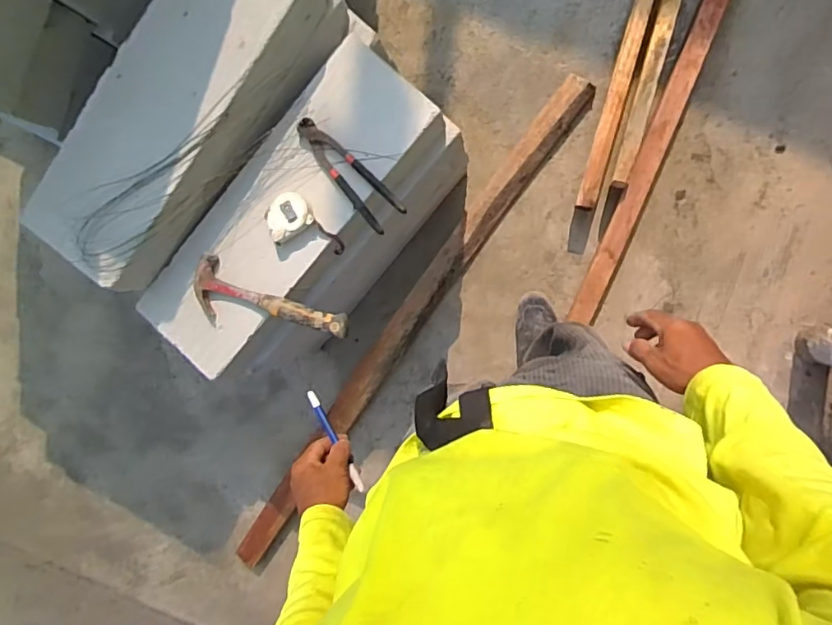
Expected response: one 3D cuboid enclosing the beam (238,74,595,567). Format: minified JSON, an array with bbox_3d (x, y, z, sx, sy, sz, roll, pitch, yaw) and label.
[{"bbox_3d":[-0.040,0.059,1.356,0.081,0.055,1.402,36,98,6],"label":"beam"}]

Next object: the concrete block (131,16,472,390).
[{"bbox_3d":[-0.200,-0.162,1.008,0.249,0.223,0.595,44,99,5],"label":"concrete block"}]

